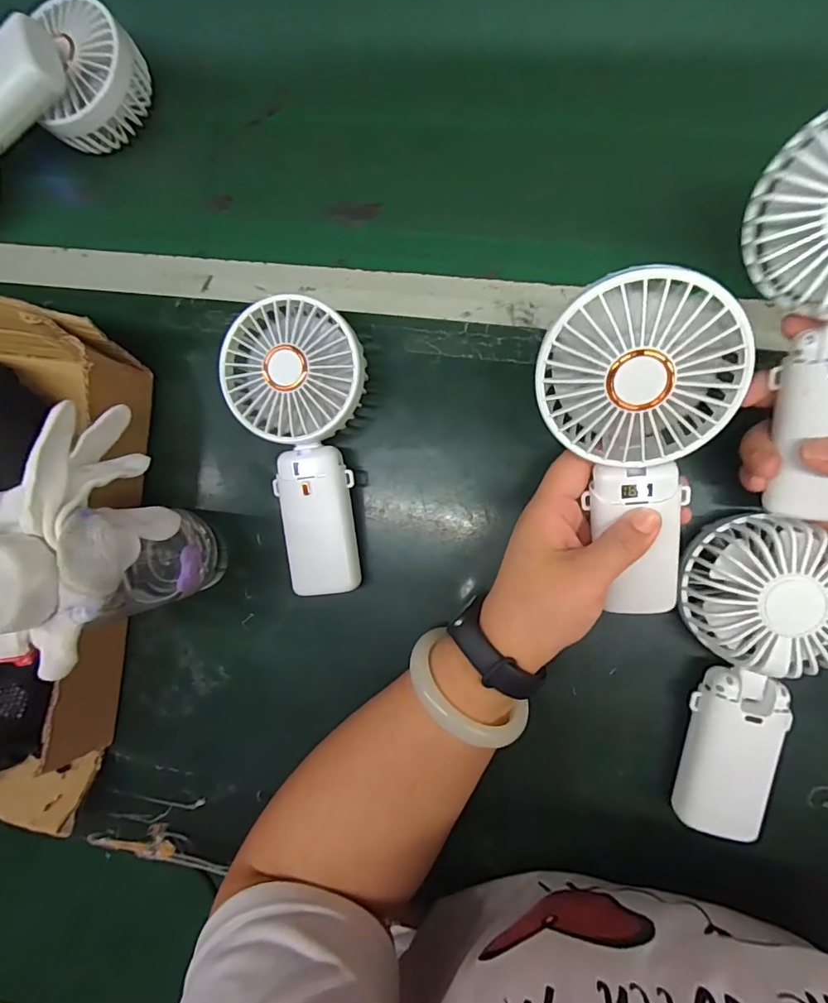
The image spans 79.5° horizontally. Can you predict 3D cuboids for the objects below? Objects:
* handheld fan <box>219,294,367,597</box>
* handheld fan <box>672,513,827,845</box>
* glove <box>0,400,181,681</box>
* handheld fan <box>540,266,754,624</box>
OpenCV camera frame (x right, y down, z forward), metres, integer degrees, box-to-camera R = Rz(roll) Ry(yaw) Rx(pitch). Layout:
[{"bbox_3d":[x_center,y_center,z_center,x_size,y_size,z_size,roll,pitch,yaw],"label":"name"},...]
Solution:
[{"bbox_3d":[-0.065,-0.032,0.323,0.084,0.053,0.178,-10,87,9],"label":"handheld fan"},{"bbox_3d":[0.191,0.097,0.285,0.083,0.052,0.175,9,90,9],"label":"handheld fan"},{"bbox_3d":[-0.172,0.017,0.250,0.061,0.078,0.125,-4,88,9],"label":"glove"},{"bbox_3d":[0.113,-0.020,0.252,0.081,0.034,0.176,-12,117,9],"label":"handheld fan"}]

